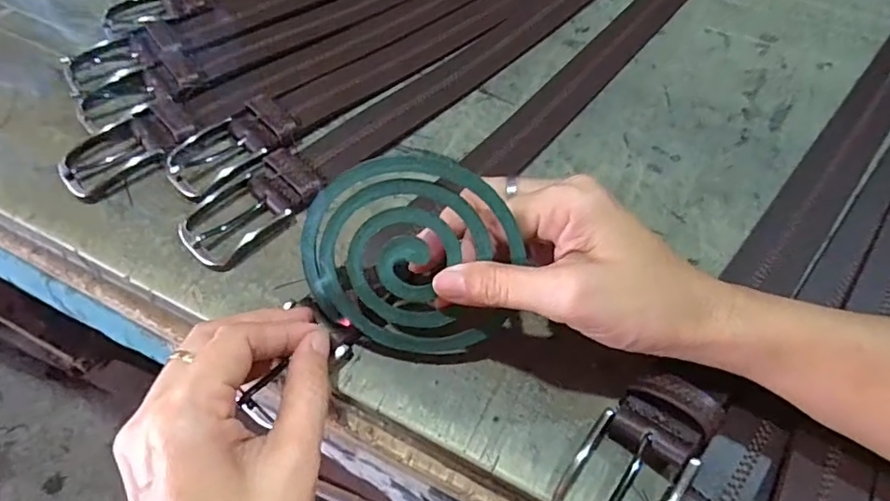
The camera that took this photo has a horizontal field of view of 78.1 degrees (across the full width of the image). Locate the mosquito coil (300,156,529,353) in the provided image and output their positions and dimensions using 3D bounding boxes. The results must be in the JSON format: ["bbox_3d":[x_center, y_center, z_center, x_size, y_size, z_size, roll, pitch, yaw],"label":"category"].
[{"bbox_3d":[-0.016,0.004,0.244,0.094,0.090,0.005,13,21,0],"label":"mosquito coil"}]

